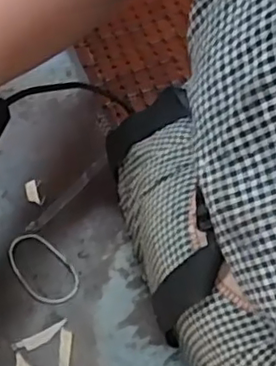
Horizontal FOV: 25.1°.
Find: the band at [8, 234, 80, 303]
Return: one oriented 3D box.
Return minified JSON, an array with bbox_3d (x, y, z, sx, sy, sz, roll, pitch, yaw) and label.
[{"bbox_3d":[-0.072,0.064,0.460,0.061,0.004,0.035,42,72,16],"label":"band"}]

